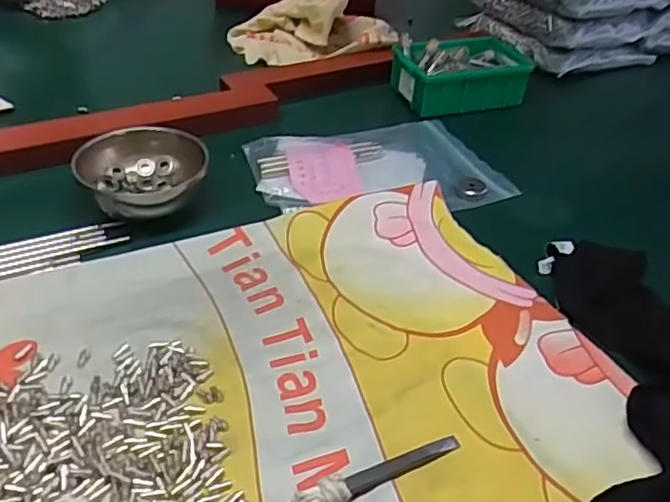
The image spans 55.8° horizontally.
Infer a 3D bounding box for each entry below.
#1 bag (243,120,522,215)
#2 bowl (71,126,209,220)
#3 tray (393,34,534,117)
[{"bbox_3d":[0.043,-0.084,0.623,0.234,0.013,0.147,-10,41,-18],"label":"bag"},{"bbox_3d":[-0.165,-0.063,0.546,0.107,0.049,0.085,-7,40,-15],"label":"bowl"},{"bbox_3d":[0.151,-0.213,0.766,0.148,0.055,0.099,-8,40,-15],"label":"tray"}]

